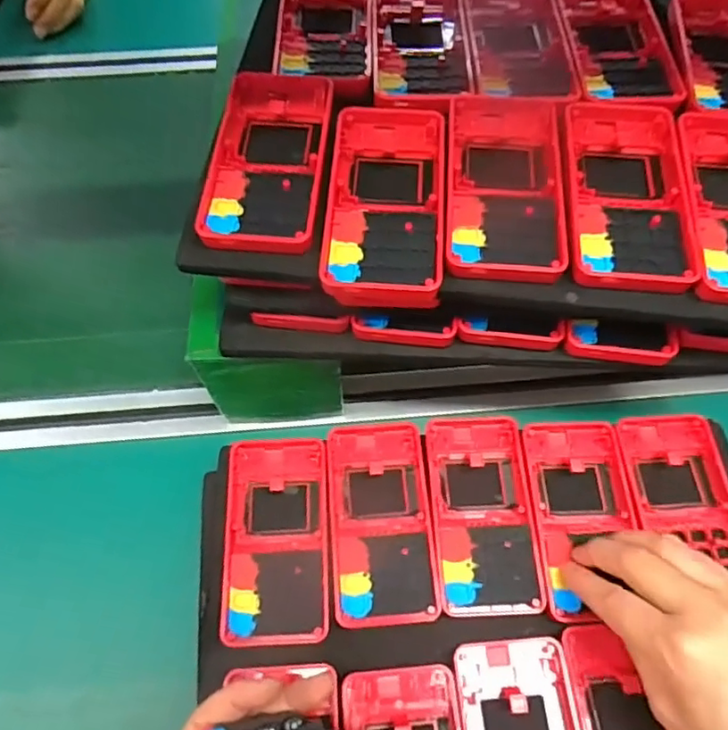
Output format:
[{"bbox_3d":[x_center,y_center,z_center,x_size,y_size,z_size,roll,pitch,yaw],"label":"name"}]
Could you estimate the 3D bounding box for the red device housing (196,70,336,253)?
[{"bbox_3d":[-0.054,-0.120,0.330,0.063,0.018,0.124,4,60,2],"label":"red device housing"}]

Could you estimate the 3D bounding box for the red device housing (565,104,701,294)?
[{"bbox_3d":[0.143,-0.096,0.318,0.062,0.019,0.124,5,60,3],"label":"red device housing"}]

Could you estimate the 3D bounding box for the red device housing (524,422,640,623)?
[{"bbox_3d":[0.137,0.094,0.361,0.062,0.023,0.121,2,60,1],"label":"red device housing"}]

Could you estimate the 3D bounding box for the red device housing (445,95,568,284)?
[{"bbox_3d":[0.077,-0.102,0.319,0.062,0.016,0.123,4,60,2],"label":"red device housing"}]

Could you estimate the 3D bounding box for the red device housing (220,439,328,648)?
[{"bbox_3d":[-0.053,0.105,0.354,0.060,0.017,0.121,-2,60,-1],"label":"red device housing"}]

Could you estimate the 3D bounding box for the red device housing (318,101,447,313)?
[{"bbox_3d":[0.012,-0.092,0.319,0.061,0.024,0.128,4,60,2],"label":"red device housing"}]

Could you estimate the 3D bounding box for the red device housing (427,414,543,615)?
[{"bbox_3d":[0.074,0.091,0.364,0.062,0.016,0.126,-1,60,-1],"label":"red device housing"}]

